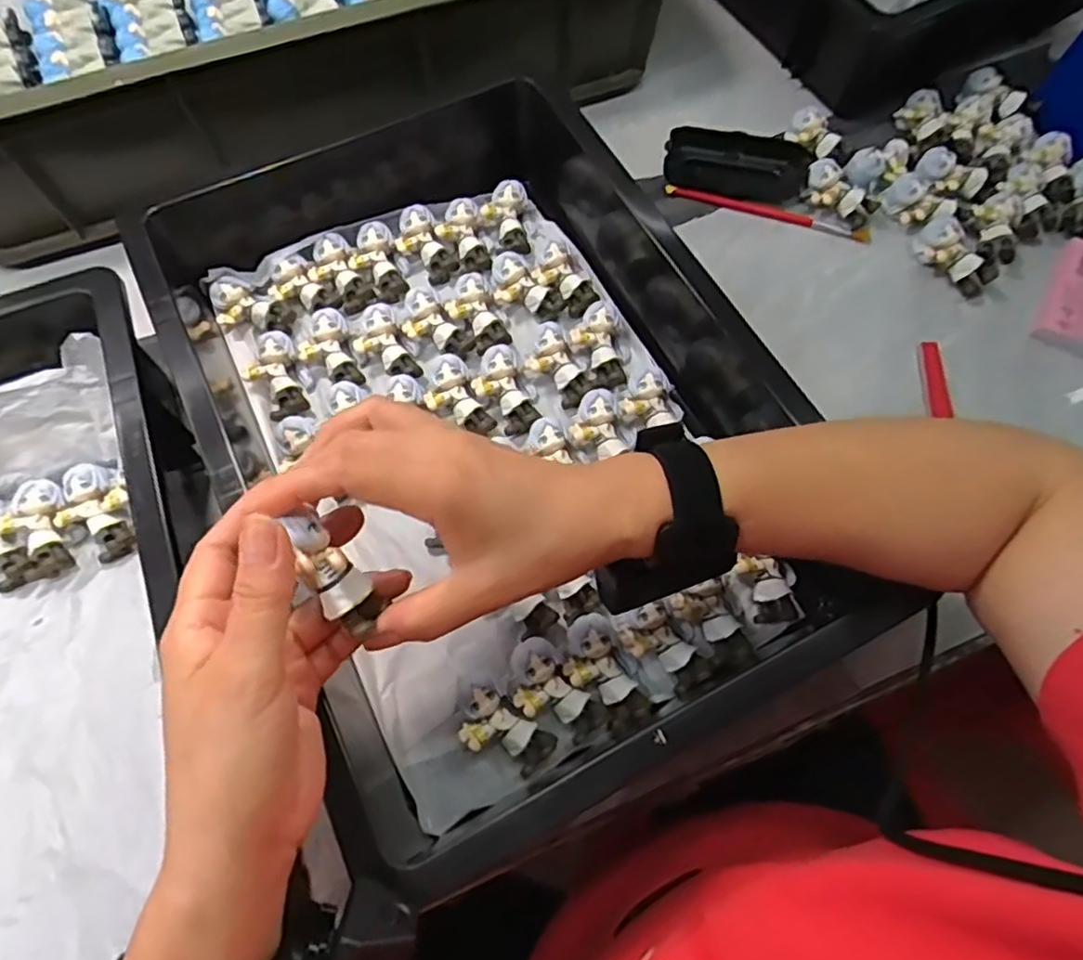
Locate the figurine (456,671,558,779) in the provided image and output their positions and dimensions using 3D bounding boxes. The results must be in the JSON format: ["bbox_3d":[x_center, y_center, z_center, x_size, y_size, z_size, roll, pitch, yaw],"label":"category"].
[{"bbox_3d":[-0.025,0.134,0.351,0.062,0.020,0.032,39,73,14],"label":"figurine"}]

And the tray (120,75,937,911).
[{"bbox_3d":[-0.042,-0.068,0.415,0.322,0.084,0.496,-24,70,-9],"label":"tray"}]

